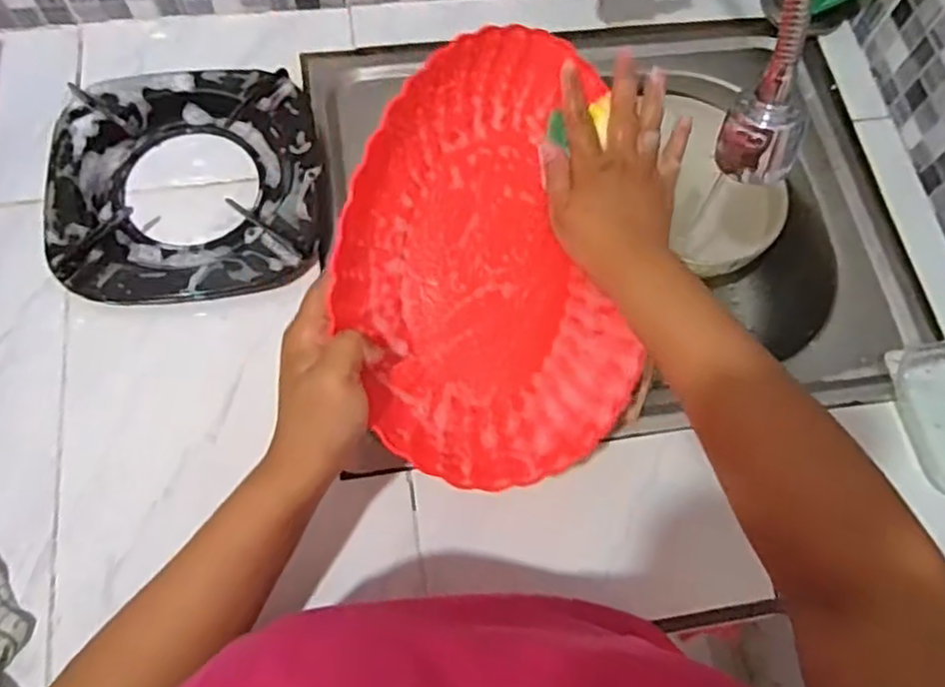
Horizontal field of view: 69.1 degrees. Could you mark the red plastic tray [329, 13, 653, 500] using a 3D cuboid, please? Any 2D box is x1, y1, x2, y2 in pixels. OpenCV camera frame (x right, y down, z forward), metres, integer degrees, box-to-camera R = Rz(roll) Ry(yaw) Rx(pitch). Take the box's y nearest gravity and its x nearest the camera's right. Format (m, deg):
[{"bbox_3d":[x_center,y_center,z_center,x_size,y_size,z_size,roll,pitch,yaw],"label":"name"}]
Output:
[{"bbox_3d":[0.008,-0.055,0.441,0.194,0.038,0.275,-7,90,-26],"label":"red plastic tray"}]

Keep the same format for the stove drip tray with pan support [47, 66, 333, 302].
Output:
[{"bbox_3d":[-0.234,-0.133,0.570,0.214,0.033,0.212,-9,69,-7],"label":"stove drip tray with pan support"}]

